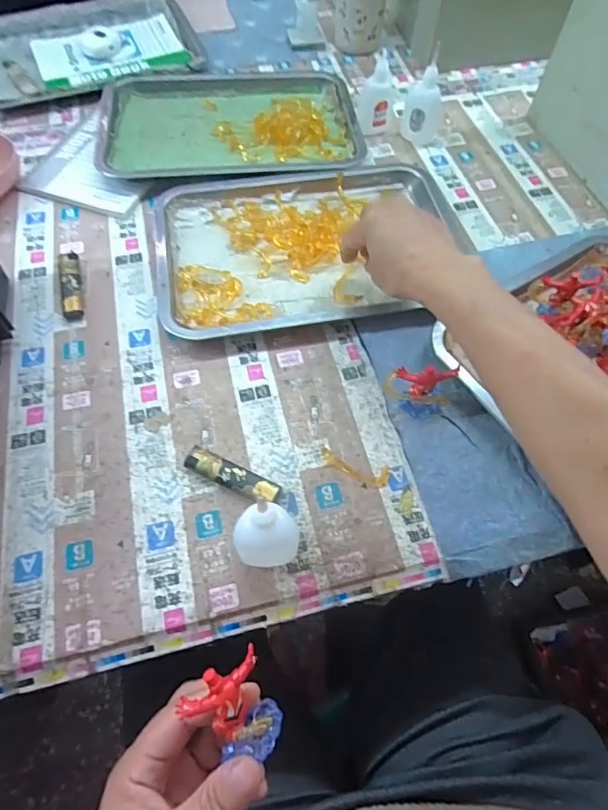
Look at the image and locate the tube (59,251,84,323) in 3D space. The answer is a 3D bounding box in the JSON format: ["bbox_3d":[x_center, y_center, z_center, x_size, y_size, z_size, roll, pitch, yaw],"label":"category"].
[{"bbox_3d":[-0.230,-0.121,0.470,0.018,0.013,0.089,-13,66,-7],"label":"tube"}]

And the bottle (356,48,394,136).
[{"bbox_3d":[0.088,-0.374,0.577,0.045,0.078,0.045,12,62,5],"label":"bottle"}]

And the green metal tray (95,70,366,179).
[{"bbox_3d":[-0.090,-0.356,0.585,0.306,0.019,0.202,-4,65,-3],"label":"green metal tray"}]

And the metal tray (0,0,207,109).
[{"bbox_3d":[-0.306,-0.499,0.665,0.307,0.022,0.203,-20,67,-10],"label":"metal tray"}]

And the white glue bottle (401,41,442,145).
[{"bbox_3d":[0.143,-0.362,0.566,0.044,0.096,0.032,12,62,5],"label":"white glue bottle"}]

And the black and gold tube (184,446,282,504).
[{"bbox_3d":[-0.057,0.057,0.379,0.079,0.014,0.020,23,67,10],"label":"black and gold tube"}]

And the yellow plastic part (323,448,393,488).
[{"bbox_3d":[0.042,0.052,0.389,0.058,0.004,0.019,17,66,7],"label":"yellow plastic part"}]

